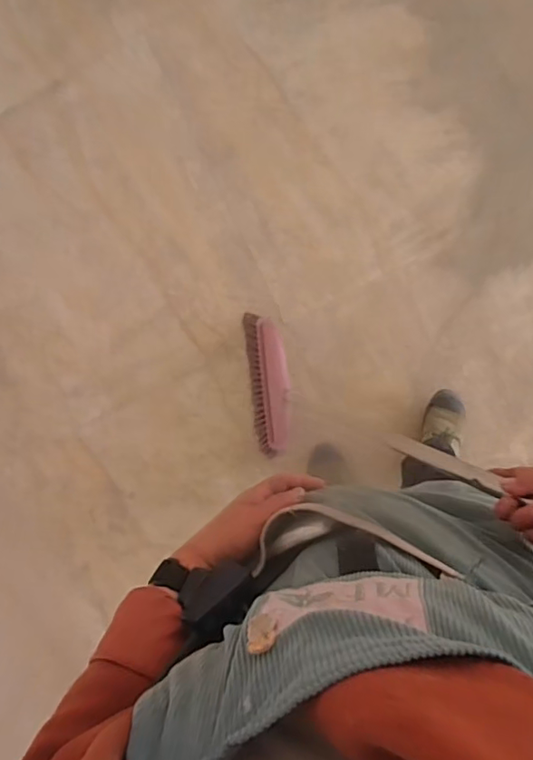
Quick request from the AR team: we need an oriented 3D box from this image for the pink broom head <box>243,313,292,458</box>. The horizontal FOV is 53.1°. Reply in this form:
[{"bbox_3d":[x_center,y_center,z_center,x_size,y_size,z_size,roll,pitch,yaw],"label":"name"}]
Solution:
[{"bbox_3d":[0.006,0.010,1.226,0.101,0.142,0.329,-7,91,7],"label":"pink broom head"}]

